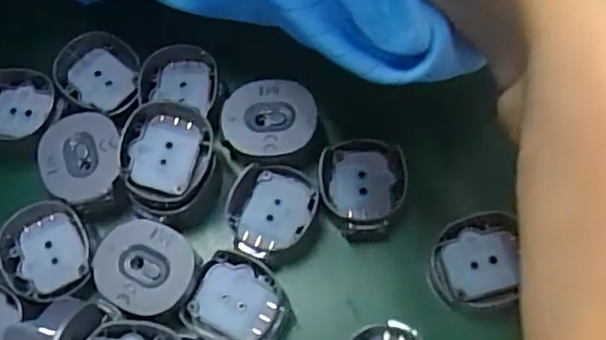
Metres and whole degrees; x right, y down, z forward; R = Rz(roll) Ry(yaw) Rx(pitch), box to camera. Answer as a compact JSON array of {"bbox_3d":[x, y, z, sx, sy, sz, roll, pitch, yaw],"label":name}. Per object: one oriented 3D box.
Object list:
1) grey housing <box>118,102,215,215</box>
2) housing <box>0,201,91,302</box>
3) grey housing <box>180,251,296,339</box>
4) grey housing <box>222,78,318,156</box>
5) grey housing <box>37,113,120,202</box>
[{"bbox_3d":[-0.038,-0.003,0.174,0.025,0.006,0.030,5,76,-15],"label":"grey housing"},{"bbox_3d":[-0.075,0.024,0.177,0.025,0.009,0.025,-1,68,3],"label":"housing"},{"bbox_3d":[-0.017,0.037,0.168,0.030,0.009,0.024,28,72,13],"label":"grey housing"},{"bbox_3d":[-0.010,-0.015,0.184,0.027,0.005,0.023,-4,68,2],"label":"grey housing"},{"bbox_3d":[-0.066,-0.003,0.184,0.024,0.007,0.026,-11,68,-1],"label":"grey housing"}]

